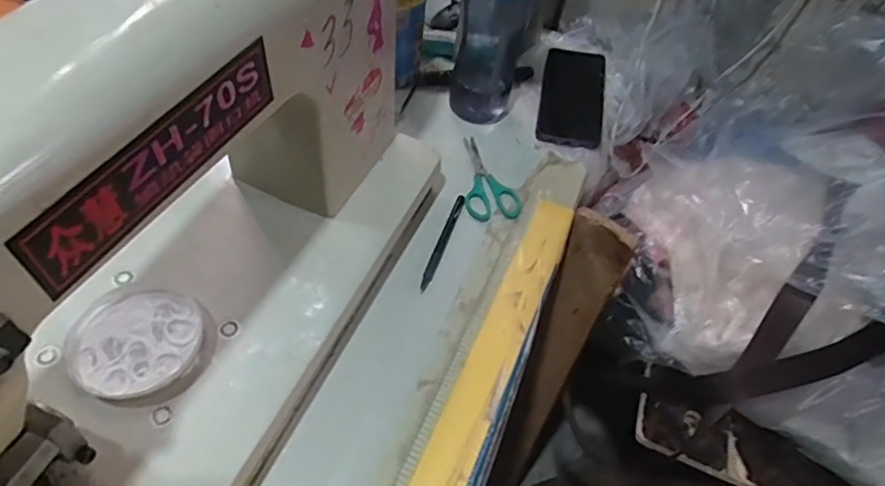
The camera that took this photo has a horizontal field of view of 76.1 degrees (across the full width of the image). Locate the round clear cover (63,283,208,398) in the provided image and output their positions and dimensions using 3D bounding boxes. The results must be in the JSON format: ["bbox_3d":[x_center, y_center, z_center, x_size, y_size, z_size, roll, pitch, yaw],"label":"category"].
[{"bbox_3d":[-0.231,0.069,0.423,0.098,0.011,0.087,23,53,9],"label":"round clear cover"}]

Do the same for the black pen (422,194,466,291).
[{"bbox_3d":[0.001,-0.002,0.571,0.010,0.011,0.125,16,54,10],"label":"black pen"}]

